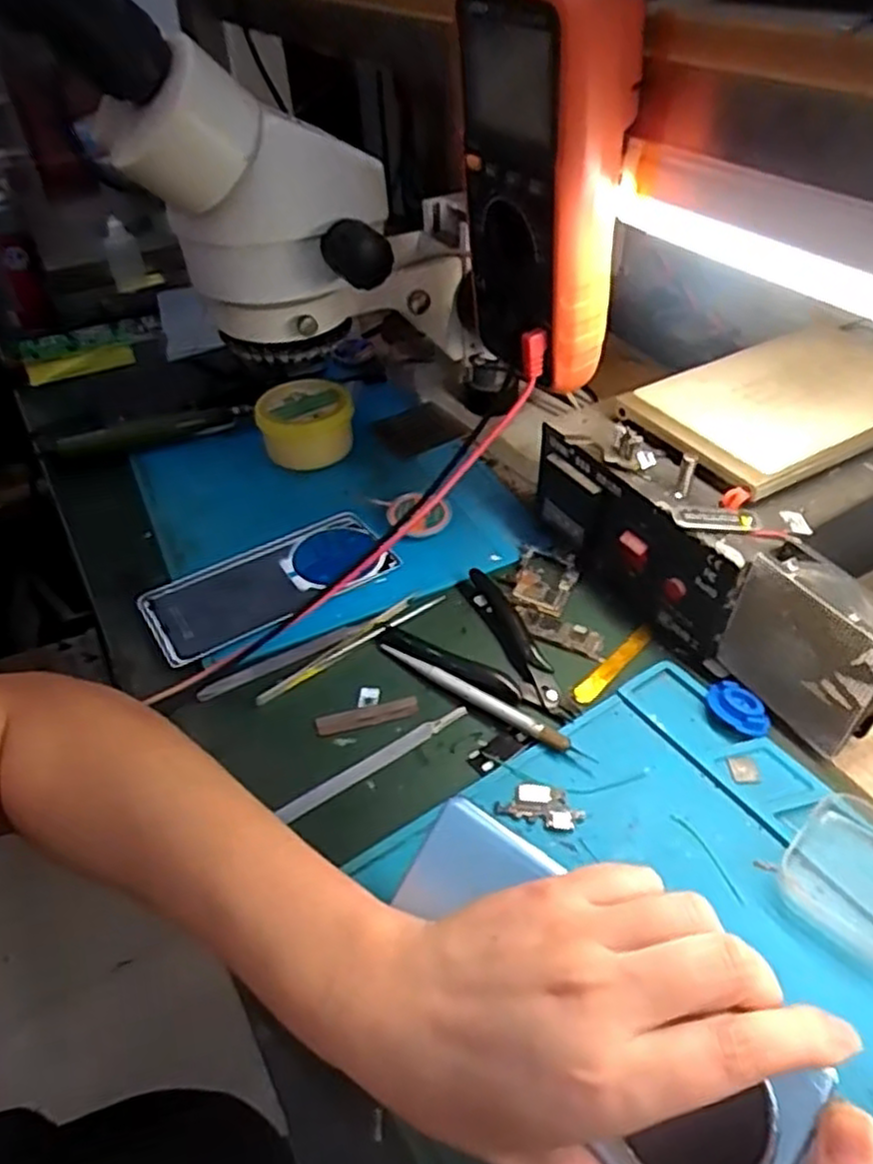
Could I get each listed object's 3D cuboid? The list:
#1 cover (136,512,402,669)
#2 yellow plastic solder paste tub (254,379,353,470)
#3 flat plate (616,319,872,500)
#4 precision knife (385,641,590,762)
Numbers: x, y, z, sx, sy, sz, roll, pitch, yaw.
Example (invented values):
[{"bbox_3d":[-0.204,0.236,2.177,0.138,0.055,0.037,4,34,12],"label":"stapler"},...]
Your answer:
[{"bbox_3d":[-0.112,0.001,0.494,0.159,0.007,0.078,-27,48,-23],"label":"cover"},{"bbox_3d":[-0.107,-0.129,0.602,0.075,0.043,0.069,-2,43,2],"label":"yellow plastic solder paste tub"},{"bbox_3d":[0.230,-0.115,0.465,0.204,0.021,0.112,-24,47,-20],"label":"flat plate"},{"bbox_3d":[0.025,0.065,0.418,0.140,0.008,0.009,26,51,28],"label":"precision knife"}]

